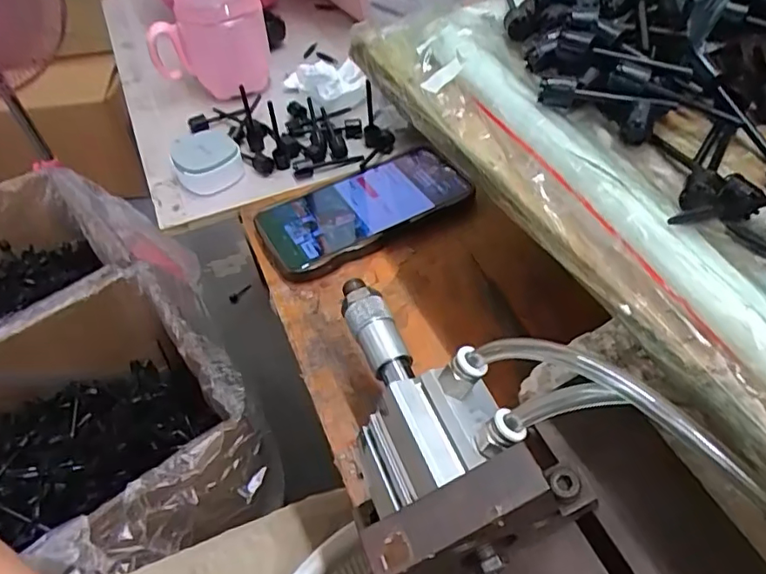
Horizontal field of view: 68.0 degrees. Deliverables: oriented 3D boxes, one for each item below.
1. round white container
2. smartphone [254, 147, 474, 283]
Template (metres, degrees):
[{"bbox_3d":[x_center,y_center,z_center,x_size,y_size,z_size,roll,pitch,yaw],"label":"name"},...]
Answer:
[{"bbox_3d":[-0.155,-0.112,0.495,0.054,0.026,0.067,-25,53,-17],"label":"round white container"},{"bbox_3d":[-0.015,-0.064,0.444,0.161,0.018,0.079,-25,53,-16],"label":"smartphone"}]

